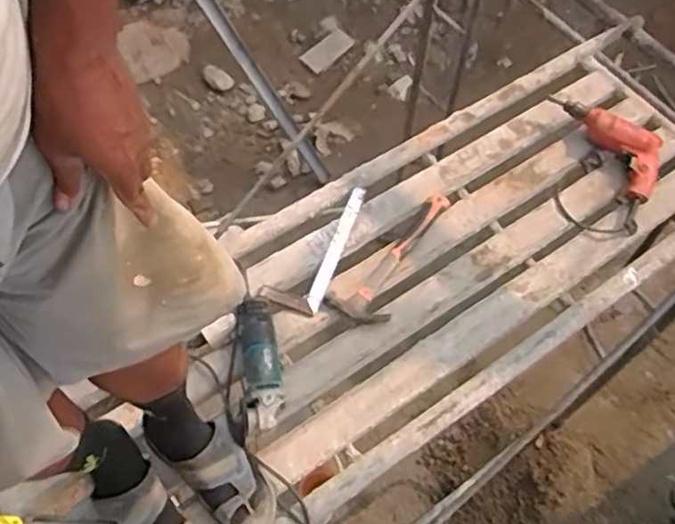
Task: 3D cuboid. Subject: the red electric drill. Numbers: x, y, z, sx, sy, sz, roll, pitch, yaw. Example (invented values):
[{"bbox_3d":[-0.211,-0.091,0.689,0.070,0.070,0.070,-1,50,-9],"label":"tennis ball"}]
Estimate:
[{"bbox_3d":[0.599,-0.262,1.446,0.133,0.057,0.306,-21,63,-12],"label":"red electric drill"}]

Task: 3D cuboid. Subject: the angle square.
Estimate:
[{"bbox_3d":[-0.035,-0.033,1.318,0.107,0.018,0.299,22,62,11],"label":"angle square"}]

